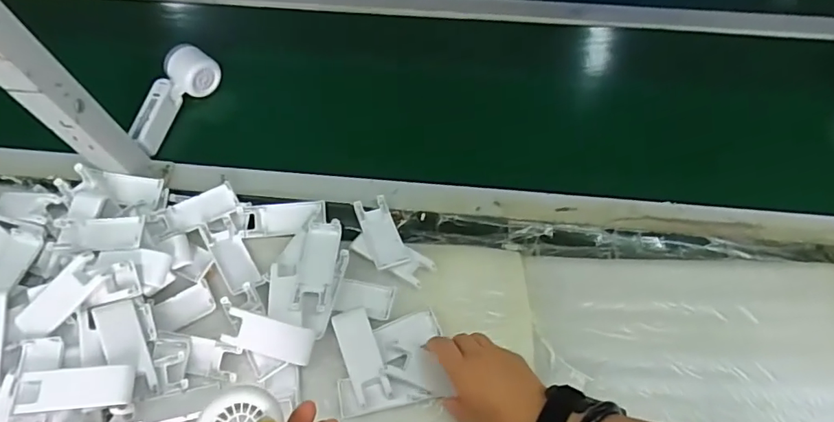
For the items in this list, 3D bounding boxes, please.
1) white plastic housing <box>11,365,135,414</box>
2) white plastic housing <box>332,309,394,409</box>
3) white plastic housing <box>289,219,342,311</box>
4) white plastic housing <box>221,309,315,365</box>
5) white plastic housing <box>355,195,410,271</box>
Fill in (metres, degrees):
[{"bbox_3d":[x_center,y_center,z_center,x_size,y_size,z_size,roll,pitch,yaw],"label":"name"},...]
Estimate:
[{"bbox_3d":[-0.333,0.173,0.494,0.101,0.018,0.037,0,75,-15],"label":"white plastic housing"},{"bbox_3d":[-0.059,0.154,0.544,0.039,0.007,0.097,-19,65,-9],"label":"white plastic housing"},{"bbox_3d":[-0.114,0.062,0.582,0.044,0.022,0.109,2,63,2],"label":"white plastic housing"},{"bbox_3d":[-0.160,0.136,0.546,0.097,0.013,0.038,13,64,7],"label":"white plastic housing"},{"bbox_3d":[-0.042,0.025,0.601,0.039,0.008,0.101,-20,54,-6],"label":"white plastic housing"}]

